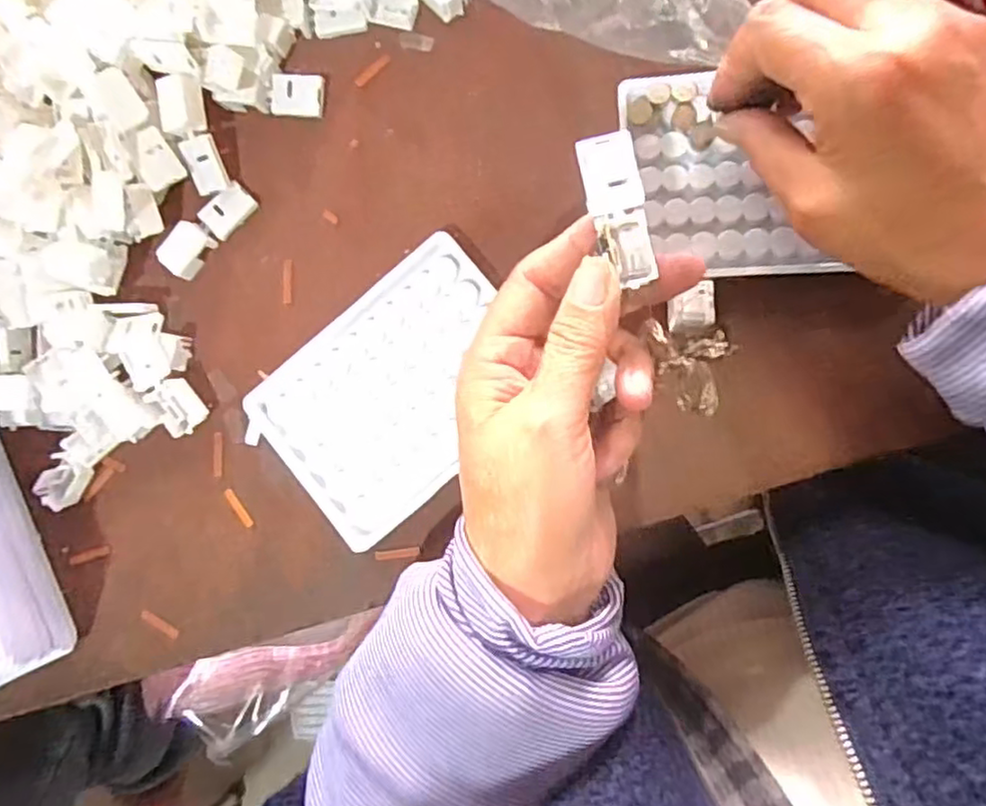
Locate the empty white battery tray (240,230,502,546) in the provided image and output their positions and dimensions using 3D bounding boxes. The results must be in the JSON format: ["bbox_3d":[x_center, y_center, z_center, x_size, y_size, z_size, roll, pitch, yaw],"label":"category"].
[{"bbox_3d":[-0.045,-0.006,0.334,0.133,0.011,0.094,-42,83,3],"label":"empty white battery tray"}]

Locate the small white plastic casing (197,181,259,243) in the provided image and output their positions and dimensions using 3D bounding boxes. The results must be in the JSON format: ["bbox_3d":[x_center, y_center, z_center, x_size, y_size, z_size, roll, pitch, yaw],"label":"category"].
[{"bbox_3d":[-0.137,-0.100,0.354,0.020,0.005,0.028,43,93,7],"label":"small white plastic casing"}]

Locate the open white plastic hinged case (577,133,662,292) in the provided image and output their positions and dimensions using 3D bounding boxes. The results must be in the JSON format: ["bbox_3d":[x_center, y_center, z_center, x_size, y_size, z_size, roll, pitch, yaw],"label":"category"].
[{"bbox_3d":[0.046,-0.072,0.252,0.020,0.004,0.055,-16,89,7],"label":"open white plastic hinged case"}]

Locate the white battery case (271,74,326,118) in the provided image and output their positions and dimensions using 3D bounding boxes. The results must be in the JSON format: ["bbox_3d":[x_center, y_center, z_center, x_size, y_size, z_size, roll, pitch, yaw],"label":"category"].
[{"bbox_3d":[-0.100,-0.157,0.351,0.027,0.006,0.020,8,88,7],"label":"white battery case"}]

